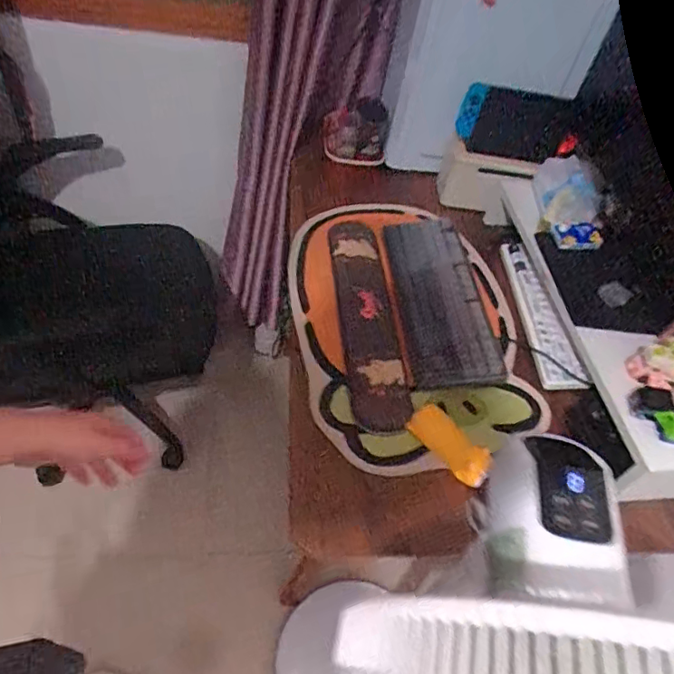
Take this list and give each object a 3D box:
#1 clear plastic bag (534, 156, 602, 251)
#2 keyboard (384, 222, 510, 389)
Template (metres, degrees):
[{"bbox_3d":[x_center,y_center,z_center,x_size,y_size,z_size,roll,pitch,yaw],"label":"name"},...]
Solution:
[{"bbox_3d":[0.396,-0.236,0.922,0.077,0.084,0.204,7,51,0],"label":"clear plastic bag"},{"bbox_3d":[0.166,-0.074,0.880,0.147,0.026,0.348,-1,52,-6],"label":"keyboard"}]

